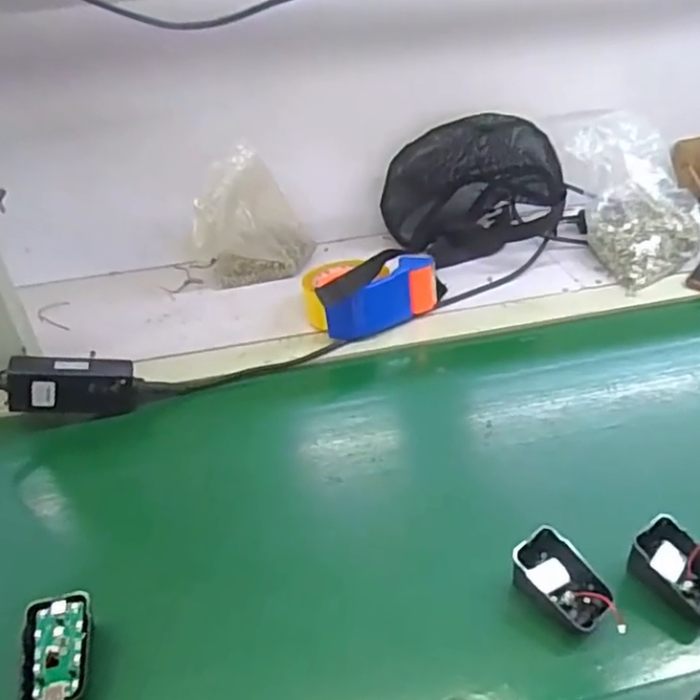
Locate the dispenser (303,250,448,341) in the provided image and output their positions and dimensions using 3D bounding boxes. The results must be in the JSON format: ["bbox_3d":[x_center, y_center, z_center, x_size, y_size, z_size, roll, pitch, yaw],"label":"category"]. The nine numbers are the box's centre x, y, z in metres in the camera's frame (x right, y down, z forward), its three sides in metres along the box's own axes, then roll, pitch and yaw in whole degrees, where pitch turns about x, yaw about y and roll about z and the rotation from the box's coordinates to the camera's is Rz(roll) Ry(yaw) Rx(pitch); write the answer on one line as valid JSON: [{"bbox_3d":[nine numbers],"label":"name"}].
[{"bbox_3d":[0.019,-0.081,0.756,0.164,0.068,0.112,-21,41,-24],"label":"dispenser"}]

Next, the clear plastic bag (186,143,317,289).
[{"bbox_3d":[-0.135,-0.167,0.822,0.148,0.160,0.097,1,37,4],"label":"clear plastic bag"}]

